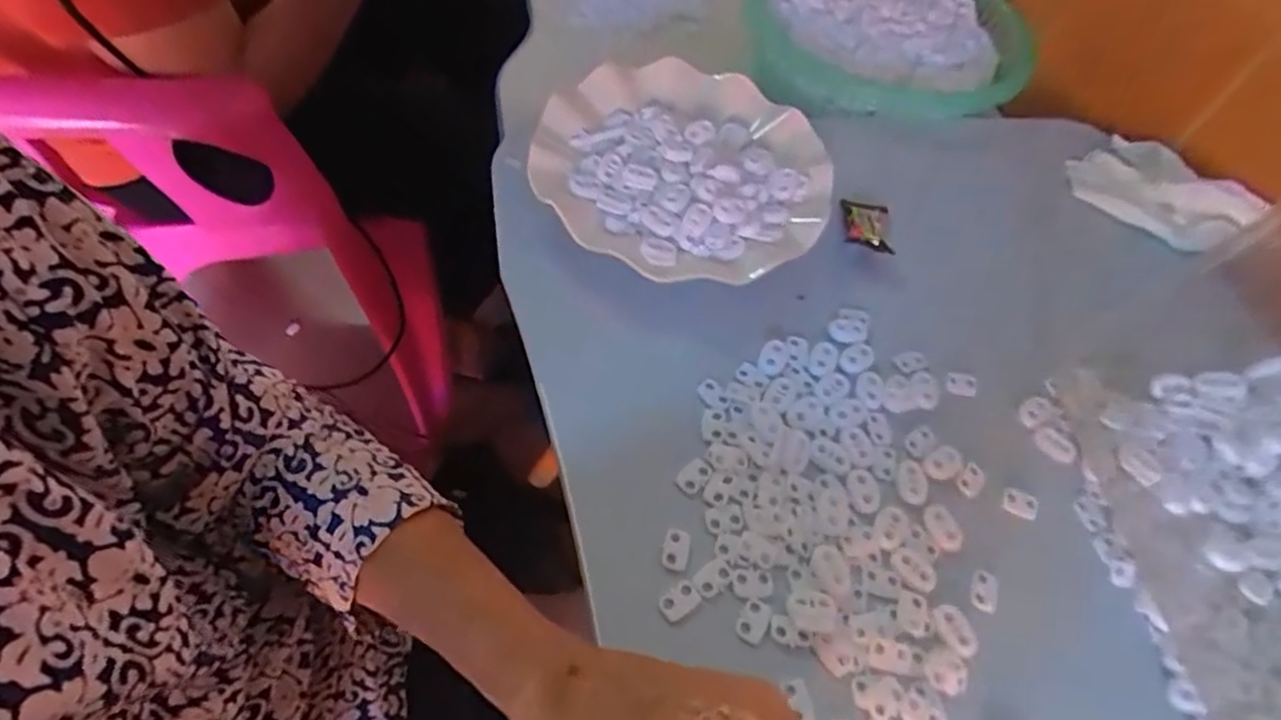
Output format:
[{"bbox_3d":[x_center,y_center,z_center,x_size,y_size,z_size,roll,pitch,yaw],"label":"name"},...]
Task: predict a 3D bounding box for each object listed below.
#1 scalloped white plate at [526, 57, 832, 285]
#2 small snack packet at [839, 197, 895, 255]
[{"bbox_3d":[0.025,-0.117,0.410,0.176,0.028,0.179,2,56,-3],"label":"scalloped white plate"},{"bbox_3d":[0.143,-0.085,0.416,0.030,0.008,0.049,11,48,2],"label":"small snack packet"}]

